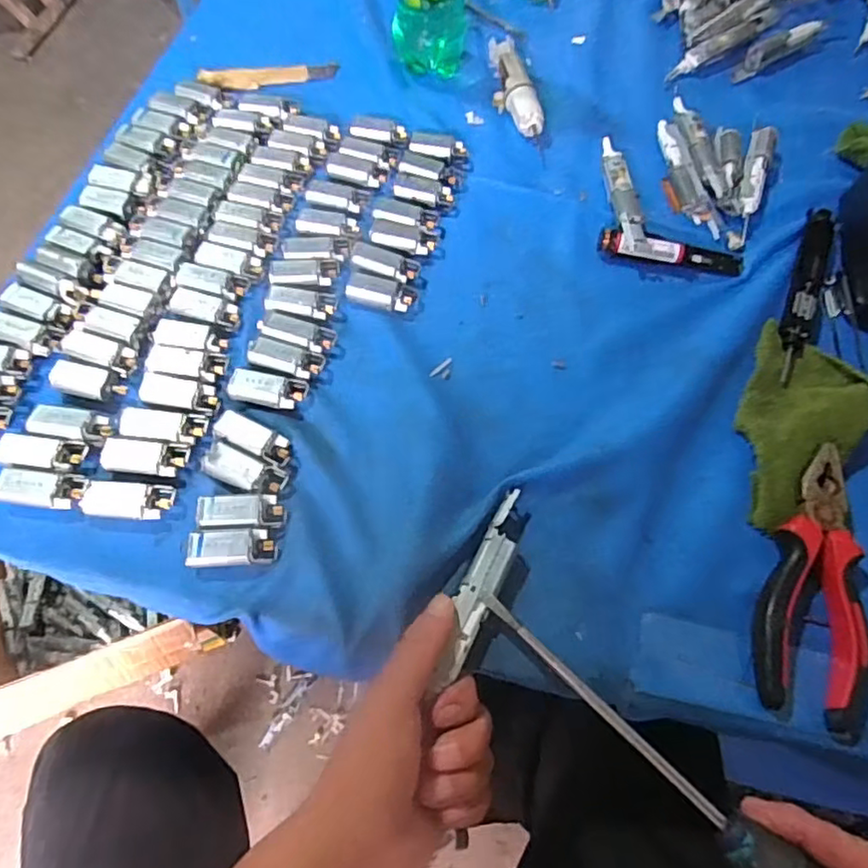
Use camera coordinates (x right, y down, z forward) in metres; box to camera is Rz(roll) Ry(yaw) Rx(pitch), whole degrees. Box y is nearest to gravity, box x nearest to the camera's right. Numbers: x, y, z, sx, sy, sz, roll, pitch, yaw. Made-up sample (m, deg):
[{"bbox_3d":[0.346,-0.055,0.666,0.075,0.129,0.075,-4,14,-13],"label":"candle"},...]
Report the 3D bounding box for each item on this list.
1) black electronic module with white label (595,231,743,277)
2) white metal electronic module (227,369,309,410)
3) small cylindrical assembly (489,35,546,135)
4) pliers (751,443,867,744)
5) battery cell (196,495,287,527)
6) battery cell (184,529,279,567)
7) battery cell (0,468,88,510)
[{"bbox_3d":[0.175,-0.134,0.454,0.106,0.017,0.022,7,63,-2],"label":"black electronic module with white label"},{"bbox_3d":[-0.101,-0.027,0.381,0.046,0.005,0.020,7,64,-21],"label":"white metal electronic module"},{"bbox_3d":[0.066,-0.293,0.524,0.029,0.025,0.108,-11,65,-10],"label":"small cylindrical assembly"},{"bbox_3d":[0.219,0.083,0.350,0.063,0.017,0.151,18,64,4],"label":"pliers"},{"bbox_3d":[-0.107,0.043,0.348,0.046,0.013,0.018,-2,64,-6],"label":"battery cell"},{"bbox_3d":[-0.110,0.062,0.339,0.046,0.012,0.018,-3,64,-7],"label":"battery cell"},{"bbox_3d":[-0.220,0.031,0.346,0.044,0.008,0.018,7,63,-2],"label":"battery cell"}]

